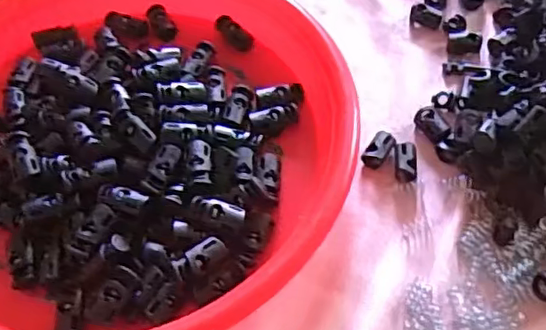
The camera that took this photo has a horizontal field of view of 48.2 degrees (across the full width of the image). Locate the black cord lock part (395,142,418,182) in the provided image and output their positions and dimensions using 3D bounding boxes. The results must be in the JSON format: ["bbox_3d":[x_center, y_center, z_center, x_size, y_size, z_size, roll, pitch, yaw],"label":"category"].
[{"bbox_3d":[0.070,-0.001,0.321,0.011,0.011,0.019,0,56,5],"label":"black cord lock part"}]

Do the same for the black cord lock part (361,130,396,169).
[{"bbox_3d":[0.057,-0.008,0.328,0.013,0.010,0.019,32,64,23],"label":"black cord lock part"}]

